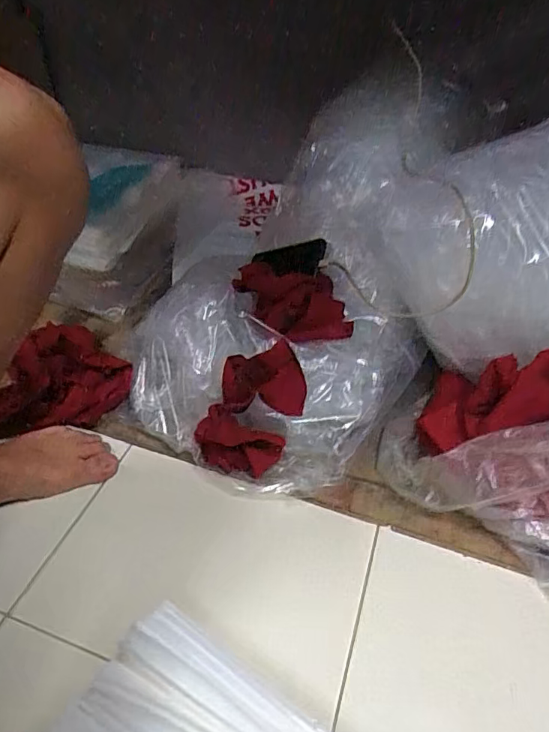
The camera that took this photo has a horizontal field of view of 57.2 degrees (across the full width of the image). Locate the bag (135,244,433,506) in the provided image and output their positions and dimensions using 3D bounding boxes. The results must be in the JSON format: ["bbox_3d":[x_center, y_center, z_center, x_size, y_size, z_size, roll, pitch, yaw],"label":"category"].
[{"bbox_3d":[-0.020,-0.022,0.638,0.337,0.158,0.299,28,46,25],"label":"bag"}]

